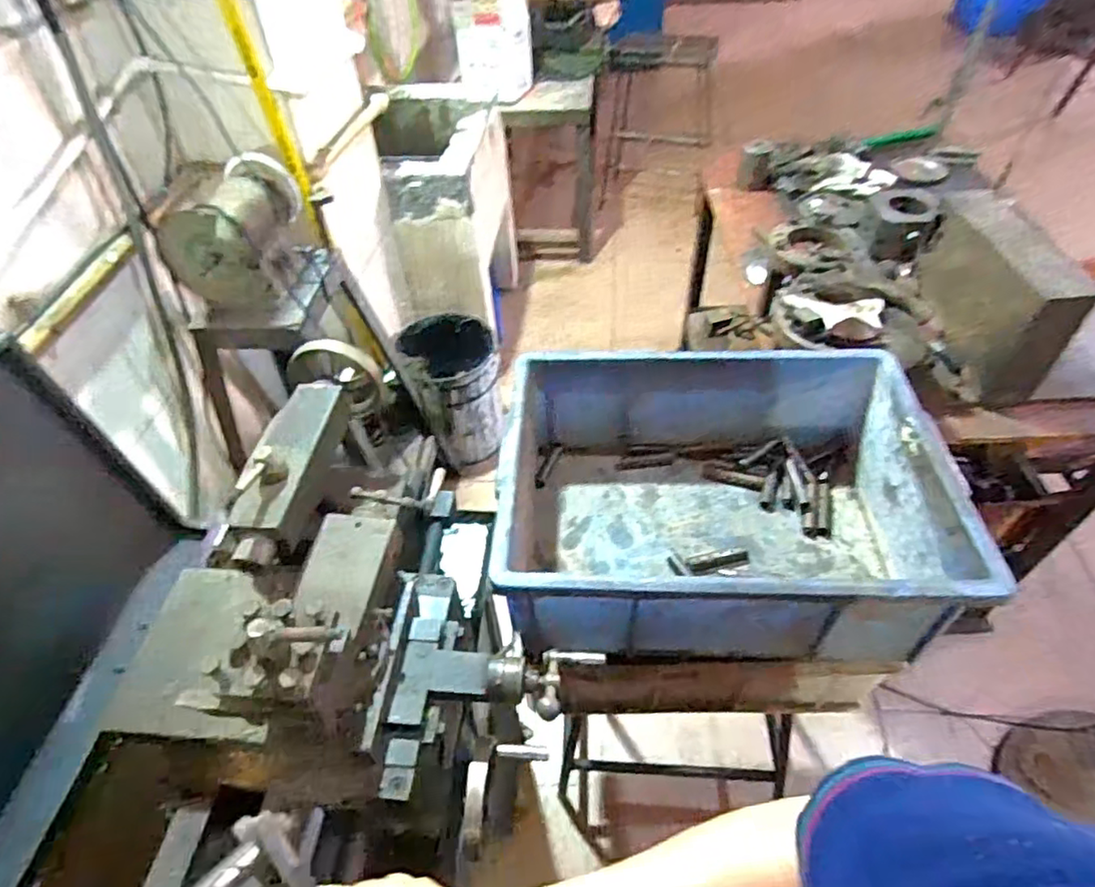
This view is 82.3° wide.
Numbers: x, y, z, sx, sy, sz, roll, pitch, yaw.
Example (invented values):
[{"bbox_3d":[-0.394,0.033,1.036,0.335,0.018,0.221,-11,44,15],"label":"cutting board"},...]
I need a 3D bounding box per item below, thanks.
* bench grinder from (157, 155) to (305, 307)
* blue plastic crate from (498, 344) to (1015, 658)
[{"bbox_3d":[-0.548,-0.376,1.111,0.166,0.170,0.233,-2,48,2],"label":"bench grinder"},{"bbox_3d":[0.193,0.059,0.753,0.465,0.180,0.359,1,48,4],"label":"blue plastic crate"}]

